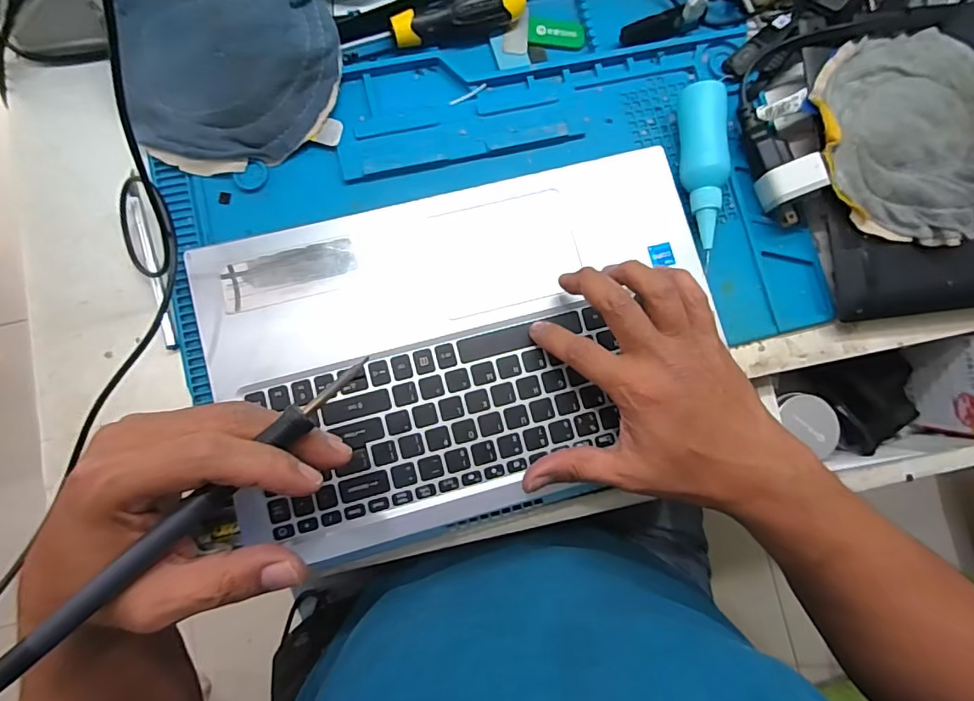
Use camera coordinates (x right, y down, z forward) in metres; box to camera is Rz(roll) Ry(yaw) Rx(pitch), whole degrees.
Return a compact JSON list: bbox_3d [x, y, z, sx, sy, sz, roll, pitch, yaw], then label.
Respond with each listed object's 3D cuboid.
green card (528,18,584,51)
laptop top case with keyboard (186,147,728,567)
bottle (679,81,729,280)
[{"bbox_3d":[0.056,-0.255,0.400,0.045,0.004,0.023,5,83,-3],"label":"green card"},{"bbox_3d":[-0.009,-0.004,0.354,0.350,0.023,0.228,-15,84,-2],"label":"laptop top case with keyboard"},{"bbox_3d":[0.163,-0.134,0.379,0.031,0.028,0.136,2,83,-4],"label":"bottle"}]

